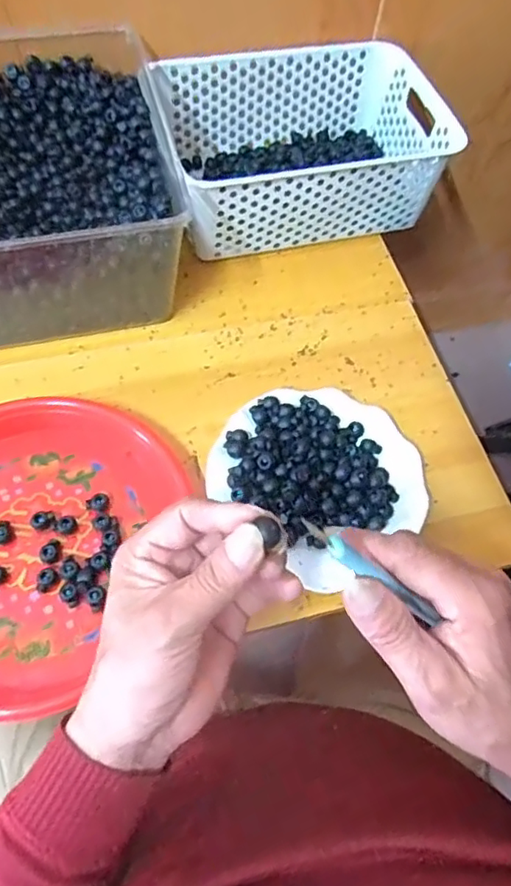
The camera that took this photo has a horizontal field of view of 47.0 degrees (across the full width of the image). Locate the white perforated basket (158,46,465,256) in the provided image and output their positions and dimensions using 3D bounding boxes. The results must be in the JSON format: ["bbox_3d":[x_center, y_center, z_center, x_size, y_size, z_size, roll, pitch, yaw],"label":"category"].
[{"bbox_3d":[0.053,-0.332,0.659,0.284,0.099,0.203,-12,63,-10],"label":"white perforated basket"}]

